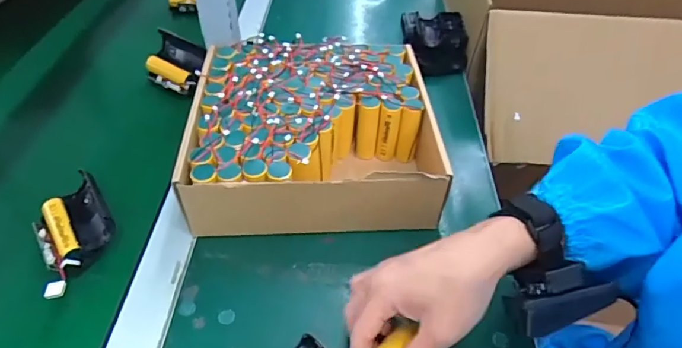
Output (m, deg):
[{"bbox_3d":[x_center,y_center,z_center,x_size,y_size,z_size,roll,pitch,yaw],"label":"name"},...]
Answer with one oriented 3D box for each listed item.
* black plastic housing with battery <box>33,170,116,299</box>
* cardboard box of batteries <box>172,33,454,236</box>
[{"bbox_3d":[-0.243,0.045,0.425,0.064,0.034,0.116,-25,51,-25],"label":"black plastic housing with battery"},{"bbox_3d":[-0.027,-0.050,0.501,0.243,0.080,0.228,-1,45,-4],"label":"cardboard box of batteries"}]

